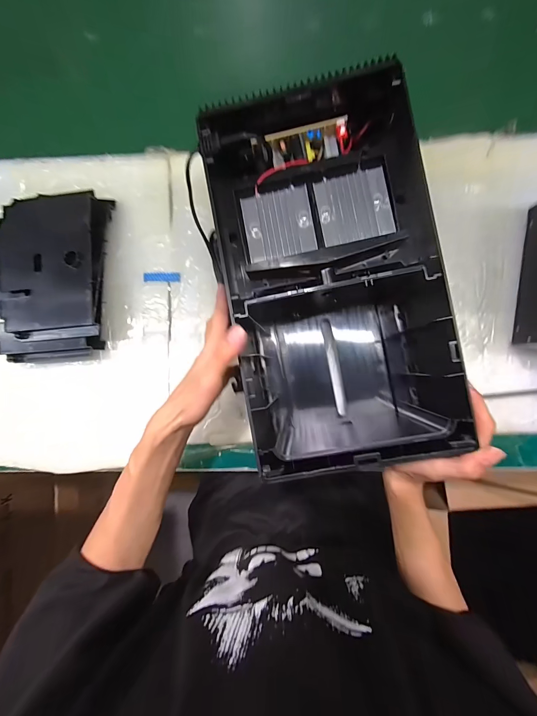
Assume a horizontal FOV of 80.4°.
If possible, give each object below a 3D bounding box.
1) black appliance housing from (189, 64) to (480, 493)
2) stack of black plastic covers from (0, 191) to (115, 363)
[{"bbox_3d":[0.066,-0.091,0.350,0.211,0.138,0.351,-11,87,1],"label":"black appliance housing"},{"bbox_3d":[-0.285,-0.106,0.412,0.155,0.059,0.217,1,88,0],"label":"stack of black plastic covers"}]

